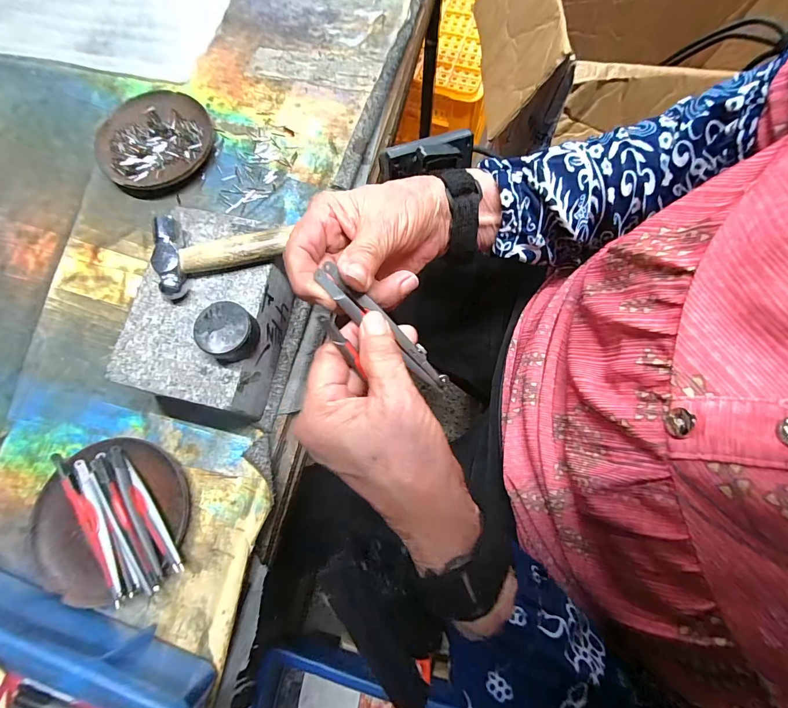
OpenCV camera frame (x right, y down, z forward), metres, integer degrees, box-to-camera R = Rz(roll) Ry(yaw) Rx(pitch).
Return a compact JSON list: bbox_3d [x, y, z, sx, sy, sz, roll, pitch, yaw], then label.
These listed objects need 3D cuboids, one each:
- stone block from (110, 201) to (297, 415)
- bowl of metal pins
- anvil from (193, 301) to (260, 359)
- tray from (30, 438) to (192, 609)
[{"bbox_3d":[-0.139,-0.033,0.298,0.107,0.062,0.152,14,75,5],"label":"stone block"},{"bbox_3d":[-0.244,-0.219,0.375,0.111,0.015,0.118,0,75,1],"label":"bowl of metal pins"},{"bbox_3d":[-0.113,-0.014,0.252,0.038,0.021,0.036,0,75,1],"label":"anvil"},{"bbox_3d":[-0.218,0.126,0.278,0.113,0.020,0.110,0,75,1],"label":"tray"}]

